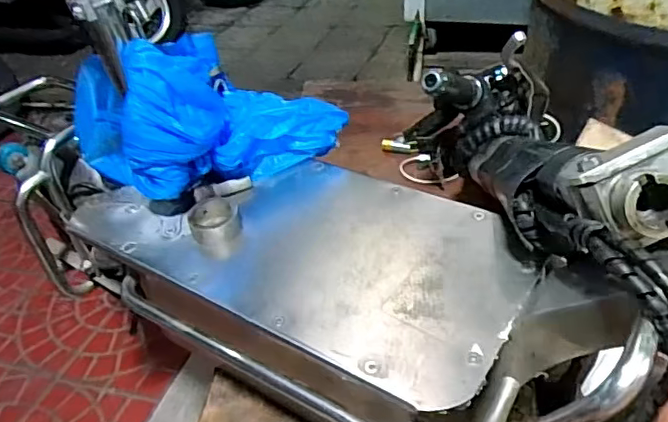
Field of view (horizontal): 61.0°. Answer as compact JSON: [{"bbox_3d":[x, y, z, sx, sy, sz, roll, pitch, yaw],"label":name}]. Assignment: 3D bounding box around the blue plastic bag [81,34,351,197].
[{"bbox_3d":[-0.130,-0.111,0.599,0.261,0.139,0.122,-22,43,-21],"label":"blue plastic bag"}]

